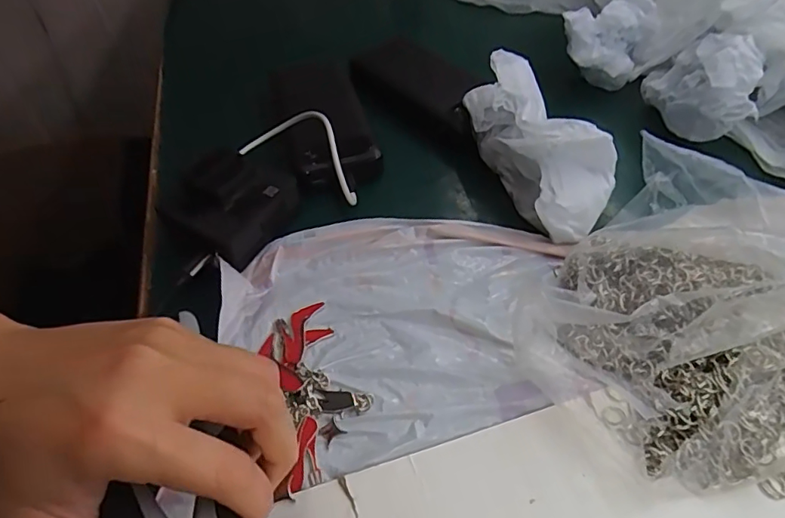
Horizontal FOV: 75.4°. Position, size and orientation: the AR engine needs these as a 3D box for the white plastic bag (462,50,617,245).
[{"bbox_3d":[0.109,-0.086,0.374,0.067,0.069,0.145,-18,53,-10],"label":"white plastic bag"}]

